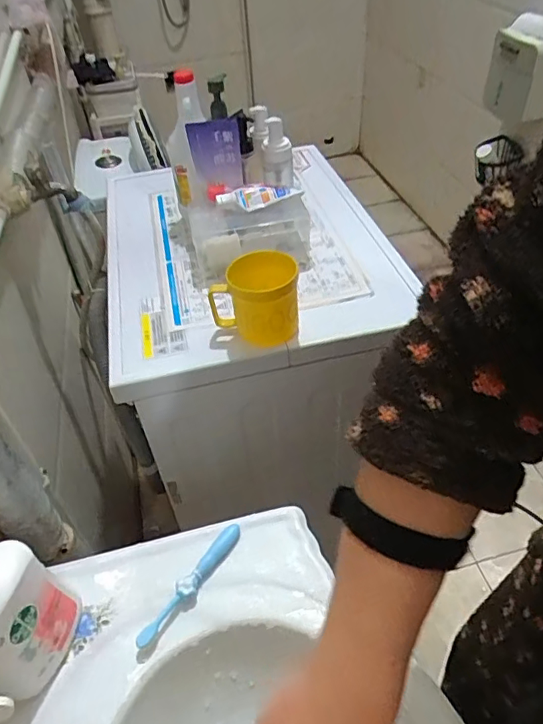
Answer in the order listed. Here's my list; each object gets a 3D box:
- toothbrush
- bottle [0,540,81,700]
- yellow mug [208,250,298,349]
[{"bbox_3d":[-0.079,0.217,0.514,0.021,0.016,0.139,28,54,29],"label":"toothbrush"},{"bbox_3d":[-0.223,0.204,0.429,0.054,0.185,0.094,4,46,9],"label":"bottle"},{"bbox_3d":[-0.020,-0.076,0.641,0.107,0.093,0.086,-10,45,-5],"label":"yellow mug"}]

